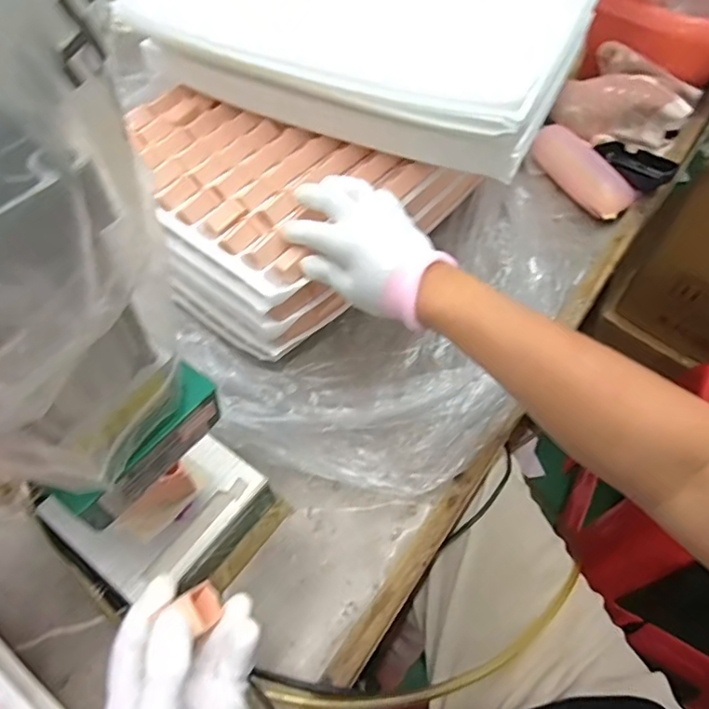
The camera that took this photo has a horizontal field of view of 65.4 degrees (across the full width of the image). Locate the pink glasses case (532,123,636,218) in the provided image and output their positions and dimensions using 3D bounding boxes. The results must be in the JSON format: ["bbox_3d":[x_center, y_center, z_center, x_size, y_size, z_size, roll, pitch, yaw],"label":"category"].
[{"bbox_3d":[0.278,-0.229,0.683,0.050,0.039,0.154,-27,61,-20],"label":"pink glasses case"}]

